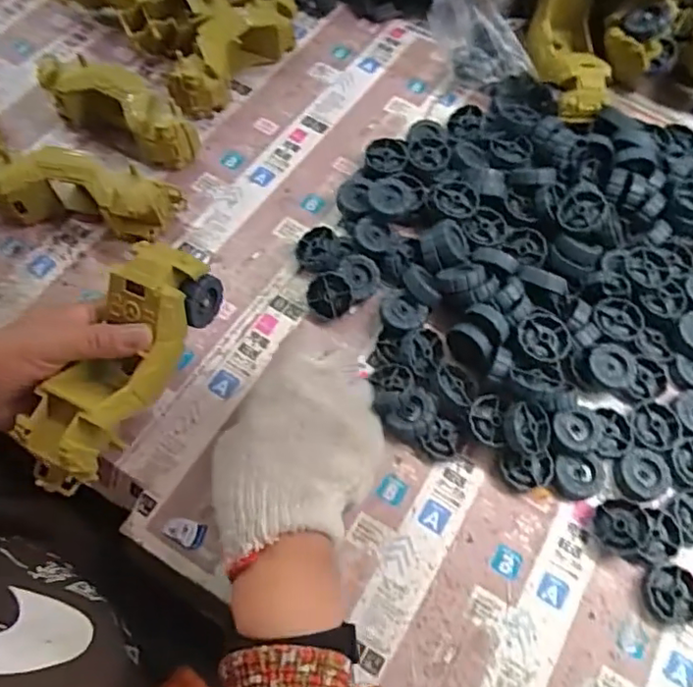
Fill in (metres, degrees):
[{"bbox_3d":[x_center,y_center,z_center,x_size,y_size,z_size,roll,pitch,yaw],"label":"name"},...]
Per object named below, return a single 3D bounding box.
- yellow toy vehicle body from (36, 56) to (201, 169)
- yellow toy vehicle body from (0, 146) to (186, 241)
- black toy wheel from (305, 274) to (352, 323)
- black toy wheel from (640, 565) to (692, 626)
[{"bbox_3d":[-0.215,-0.222,0.570,0.163,0.052,0.051,29,68,12],"label":"yellow toy vehicle body"},{"bbox_3d":[-0.231,-0.129,0.521,0.172,0.059,0.051,12,65,4],"label":"yellow toy vehicle body"},{"bbox_3d":[-0.014,-0.038,0.496,0.037,0.009,0.038,1,105,5],"label":"black toy wheel"},{"bbox_3d":[0.227,0.175,0.418,0.041,0.010,0.037,-3,65,-3],"label":"black toy wheel"}]

